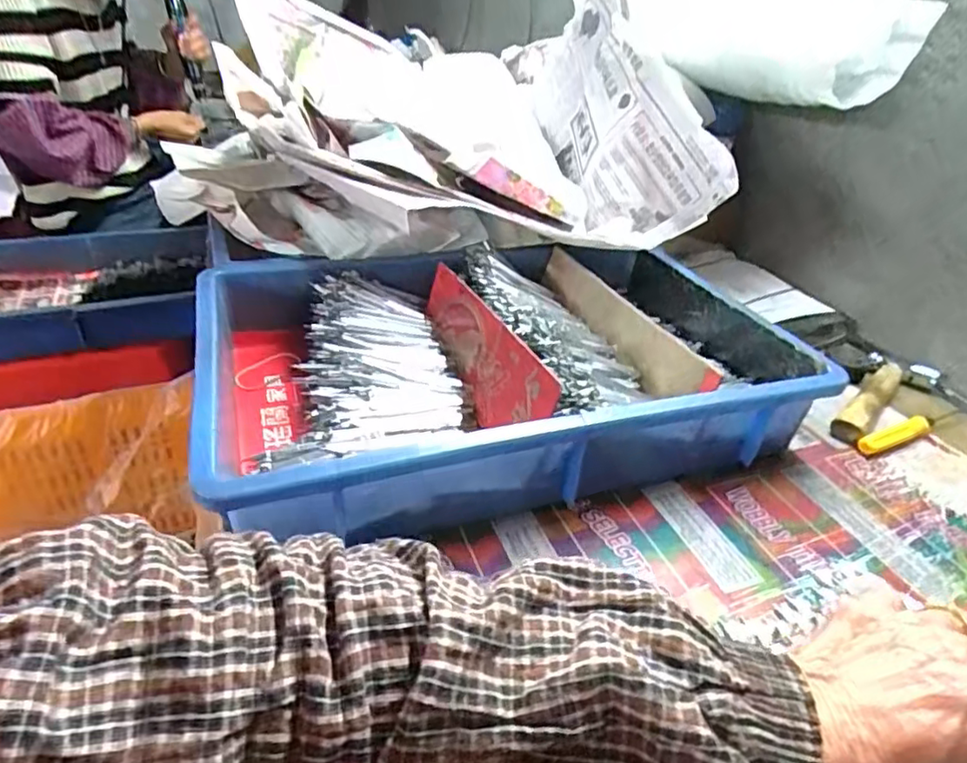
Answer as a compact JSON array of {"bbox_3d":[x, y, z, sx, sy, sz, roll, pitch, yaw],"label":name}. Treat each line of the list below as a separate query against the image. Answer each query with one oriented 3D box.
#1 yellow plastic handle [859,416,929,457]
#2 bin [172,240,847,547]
[{"bbox_3d":[0.335,0.044,0.501,0.072,0.017,0.014,-11,36,-22],"label":"yellow plastic handle"},{"bbox_3d":[0.016,-0.017,0.501,0.422,0.084,0.288,-8,35,-18],"label":"bin"}]

